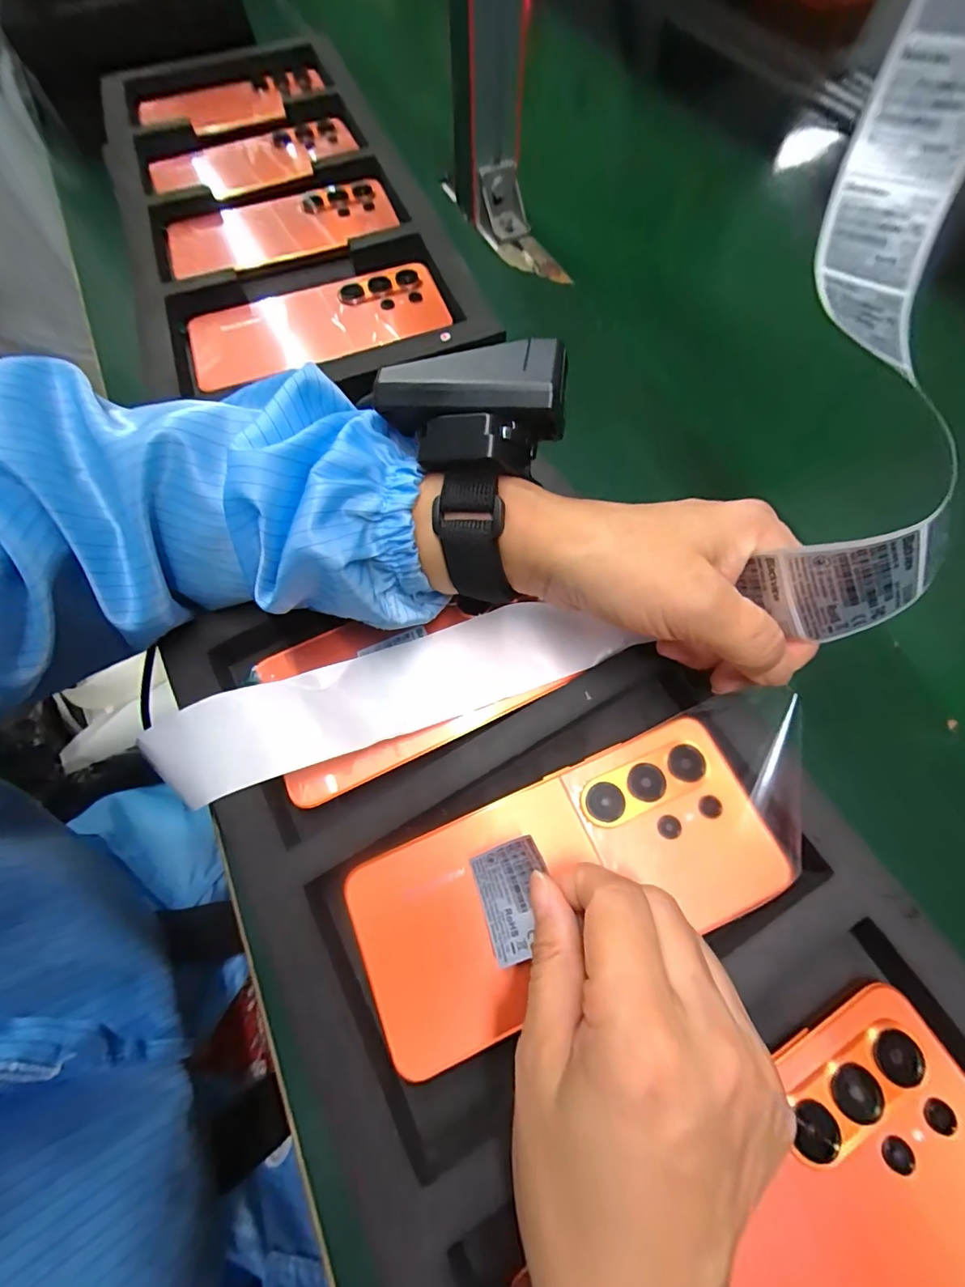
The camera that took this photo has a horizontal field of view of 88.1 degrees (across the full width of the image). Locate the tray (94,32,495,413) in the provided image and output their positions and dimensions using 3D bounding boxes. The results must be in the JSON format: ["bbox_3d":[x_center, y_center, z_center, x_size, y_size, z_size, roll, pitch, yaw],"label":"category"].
[{"bbox_3d":[-0.178,-0.366,0.417,0.230,0.043,0.463,-21,68,-8],"label":"tray"}]

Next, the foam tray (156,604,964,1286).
[{"bbox_3d":[0.057,0.148,0.177,0.229,0.034,0.460,-27,68,-12],"label":"foam tray"}]

